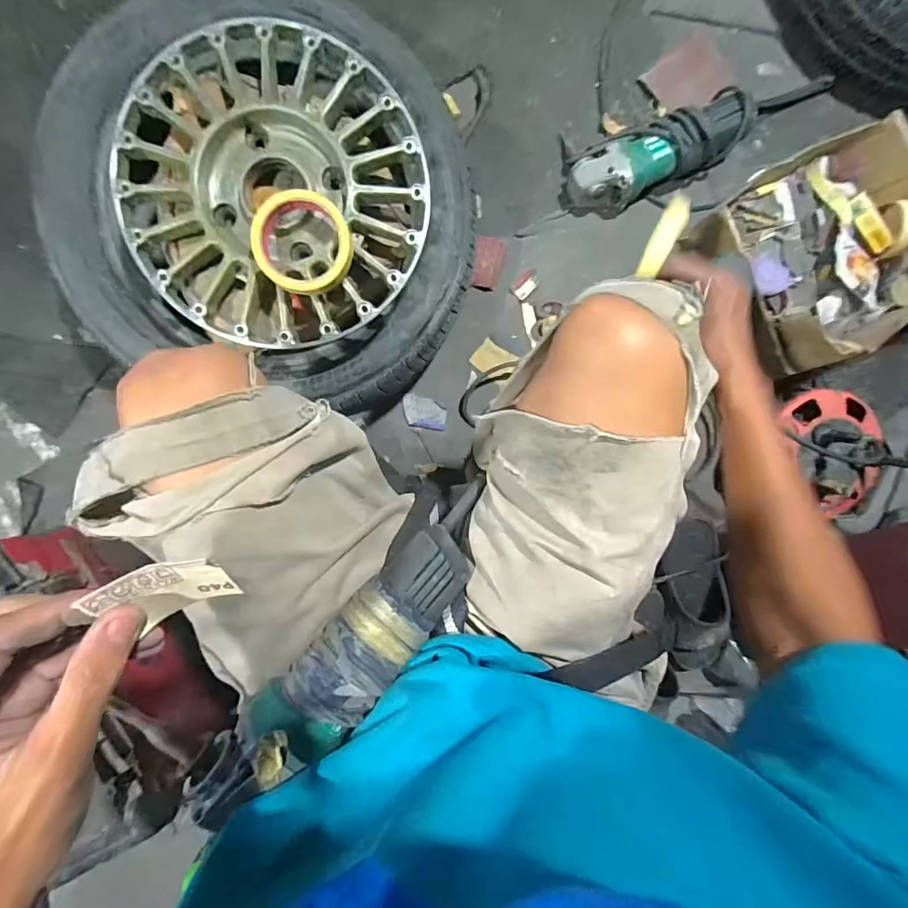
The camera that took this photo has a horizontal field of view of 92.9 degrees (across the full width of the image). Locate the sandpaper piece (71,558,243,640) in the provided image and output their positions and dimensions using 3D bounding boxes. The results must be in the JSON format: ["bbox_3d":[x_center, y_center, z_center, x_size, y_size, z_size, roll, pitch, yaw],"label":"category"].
[{"bbox_3d":[-0.139,0.067,0.209,0.053,0.006,0.042,-20,140,-16],"label":"sandpaper piece"}]

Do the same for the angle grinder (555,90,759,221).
[{"bbox_3d":[0.299,-0.450,0.644,0.266,0.084,0.112,-21,97,-1],"label":"angle grinder"}]

